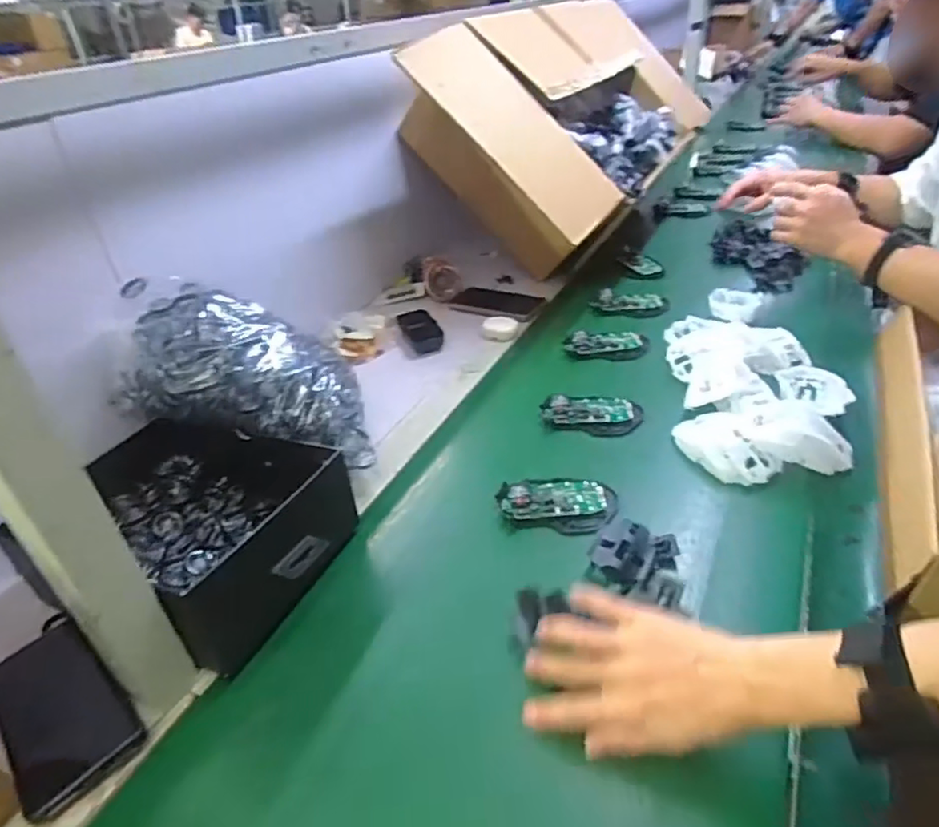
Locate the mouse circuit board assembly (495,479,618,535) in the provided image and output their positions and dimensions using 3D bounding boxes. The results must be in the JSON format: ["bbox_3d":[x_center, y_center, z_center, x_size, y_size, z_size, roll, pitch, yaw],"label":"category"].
[{"bbox_3d":[0.085,0.088,0.590,0.111,0.027,0.066,3,36,6],"label":"mouse circuit board assembly"}]

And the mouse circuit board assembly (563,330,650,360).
[{"bbox_3d":[0.188,-0.100,0.842,0.110,0.022,0.061,6,37,10],"label":"mouse circuit board assembly"}]

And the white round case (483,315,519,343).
[{"bbox_3d":[0.046,-0.123,0.907,0.051,0.018,0.057,0,36,2],"label":"white round case"}]

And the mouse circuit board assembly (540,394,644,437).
[{"bbox_3d":[0.141,-0.003,0.708,0.110,0.027,0.055,7,37,11],"label":"mouse circuit board assembly"}]

